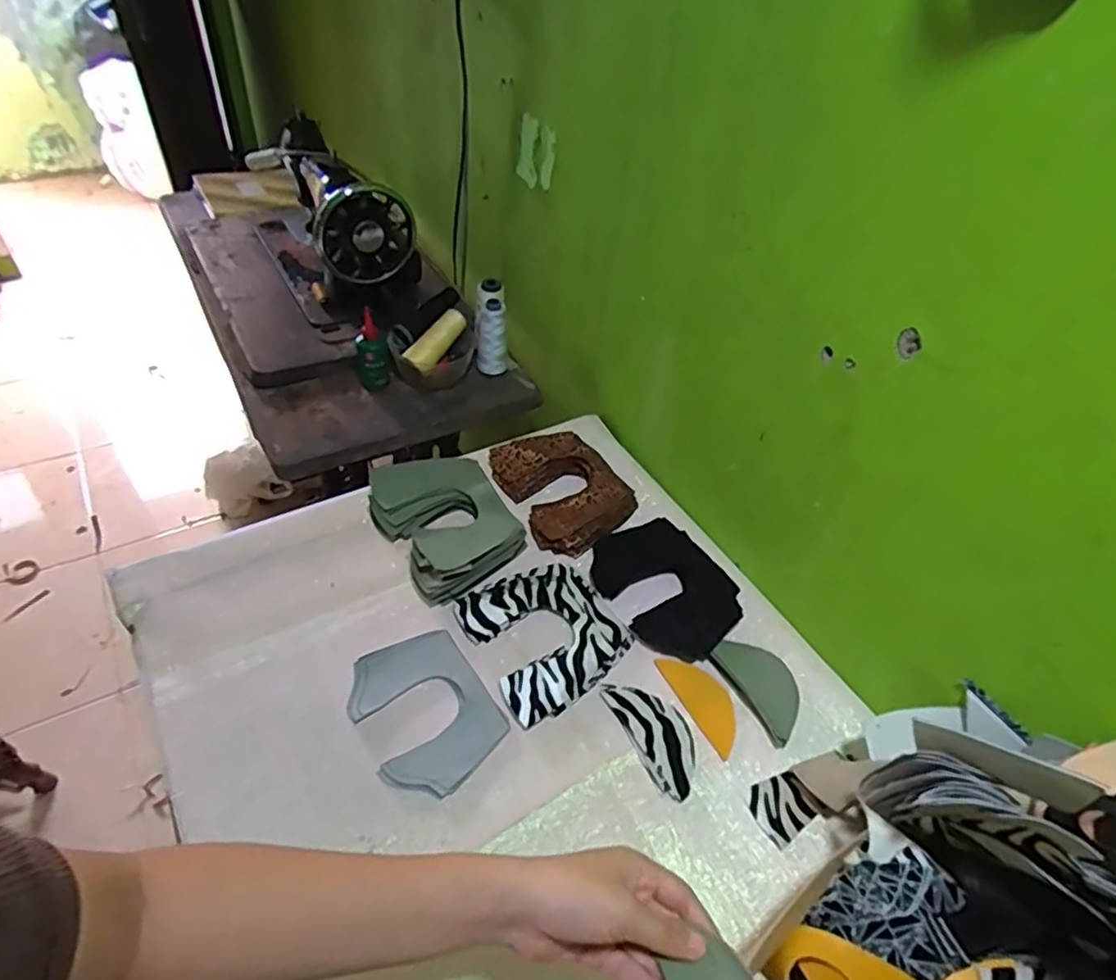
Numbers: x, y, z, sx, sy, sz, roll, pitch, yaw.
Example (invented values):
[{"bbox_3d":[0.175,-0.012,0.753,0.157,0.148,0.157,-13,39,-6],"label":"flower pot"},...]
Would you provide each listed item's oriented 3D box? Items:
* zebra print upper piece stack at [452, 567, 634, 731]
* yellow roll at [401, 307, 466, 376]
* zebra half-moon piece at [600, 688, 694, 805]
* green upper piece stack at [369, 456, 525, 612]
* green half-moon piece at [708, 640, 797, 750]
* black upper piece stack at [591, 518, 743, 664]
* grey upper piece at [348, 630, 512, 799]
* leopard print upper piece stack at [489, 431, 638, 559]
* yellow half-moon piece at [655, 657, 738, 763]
[{"bbox_3d":[-0.009,0.147,0.681,0.148,0.015,0.153,-21,51,-24],"label":"zebra print upper piece stack"},{"bbox_3d":[-0.174,-0.215,0.950,0.030,0.042,0.109,32,73,23],"label":"yellow roll"},{"bbox_3d":[0.095,0.228,0.621,0.058,0.006,0.116,-19,51,-23],"label":"zebra half-moon piece"},{"bbox_3d":[-0.128,0.032,0.753,0.137,0.054,0.178,-25,53,-27],"label":"green upper piece stack"},{"bbox_3d":[0.204,0.194,0.652,0.056,0.017,0.105,-19,51,-23],"label":"green half-moon piece"},{"bbox_3d":[0.117,0.102,0.735,0.119,0.022,0.179,-25,53,-27],"label":"black upper piece stack"},{"bbox_3d":[-0.126,0.205,0.616,0.113,0.006,0.152,-25,53,-27],"label":"grey upper piece"},{"bbox_3d":[0.006,-0.006,0.819,0.134,0.034,0.171,-21,51,-24],"label":"leopard print upper piece stack"},{"bbox_3d":[0.147,0.208,0.652,0.047,0.004,0.108,-18,50,-22],"label":"yellow half-moon piece"}]

